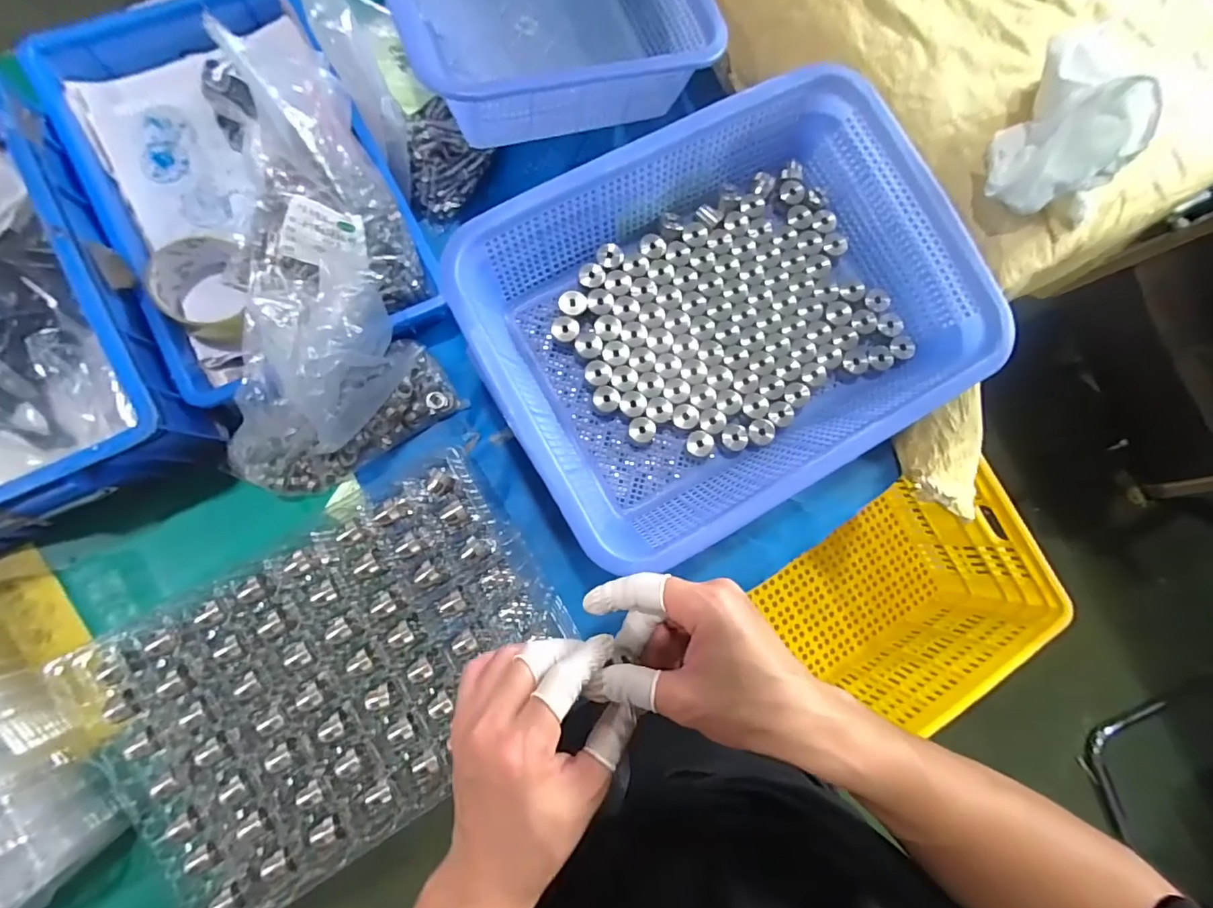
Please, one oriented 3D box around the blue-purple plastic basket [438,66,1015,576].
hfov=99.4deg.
[{"bbox_3d":[0.090,-0.106,0.410,0.358,0.094,0.268,-27,87,-9],"label":"blue-purple plastic basket"}]

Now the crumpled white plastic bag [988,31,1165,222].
[{"bbox_3d":[0.387,-0.261,0.419,0.103,0.079,0.134,24,81,-4],"label":"crumpled white plastic bag"}]

